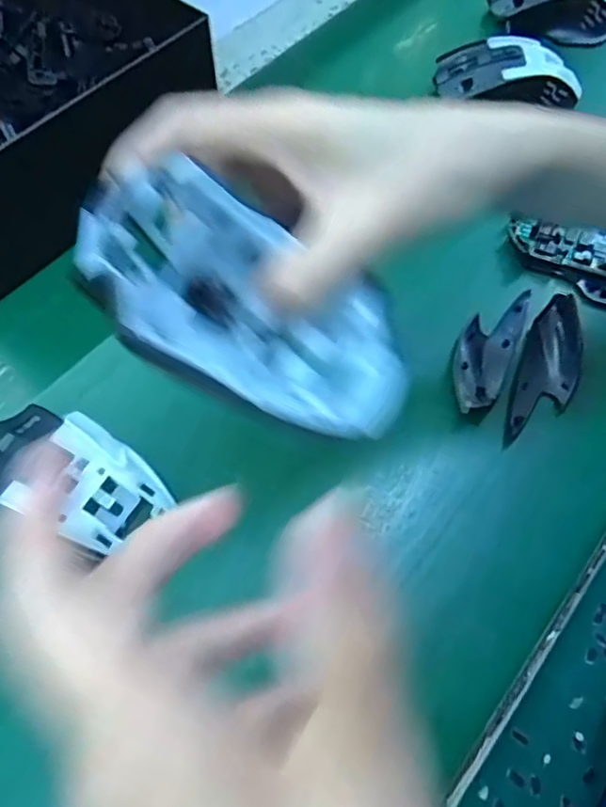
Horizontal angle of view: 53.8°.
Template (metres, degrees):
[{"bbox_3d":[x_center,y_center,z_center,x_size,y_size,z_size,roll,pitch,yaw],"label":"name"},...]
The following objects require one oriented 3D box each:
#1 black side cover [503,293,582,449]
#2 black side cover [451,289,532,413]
[{"bbox_3d":[0.147,-0.019,0.359,0.034,0.023,0.098,22,64,11],"label":"black side cover"},{"bbox_3d":[0.112,-0.034,0.364,0.033,0.021,0.099,24,65,12],"label":"black side cover"}]

